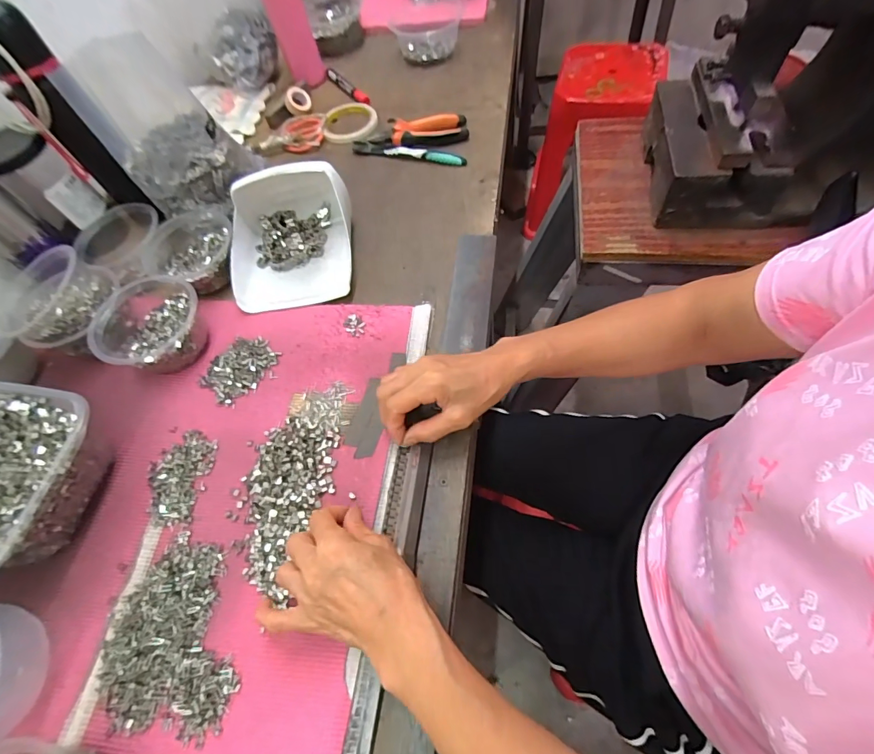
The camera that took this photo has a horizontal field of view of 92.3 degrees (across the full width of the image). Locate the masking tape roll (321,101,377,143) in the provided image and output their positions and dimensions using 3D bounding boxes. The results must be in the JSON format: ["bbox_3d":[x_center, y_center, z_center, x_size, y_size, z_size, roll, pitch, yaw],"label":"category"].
[{"bbox_3d":[-0.148,-0.428,0.706,0.089,0.014,0.094,-3,61,6],"label":"masking tape roll"}]

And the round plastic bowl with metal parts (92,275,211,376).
[{"bbox_3d":[-0.329,-0.057,0.482,0.110,0.060,0.111,-3,61,6],"label":"round plastic bowl with metal parts"}]

